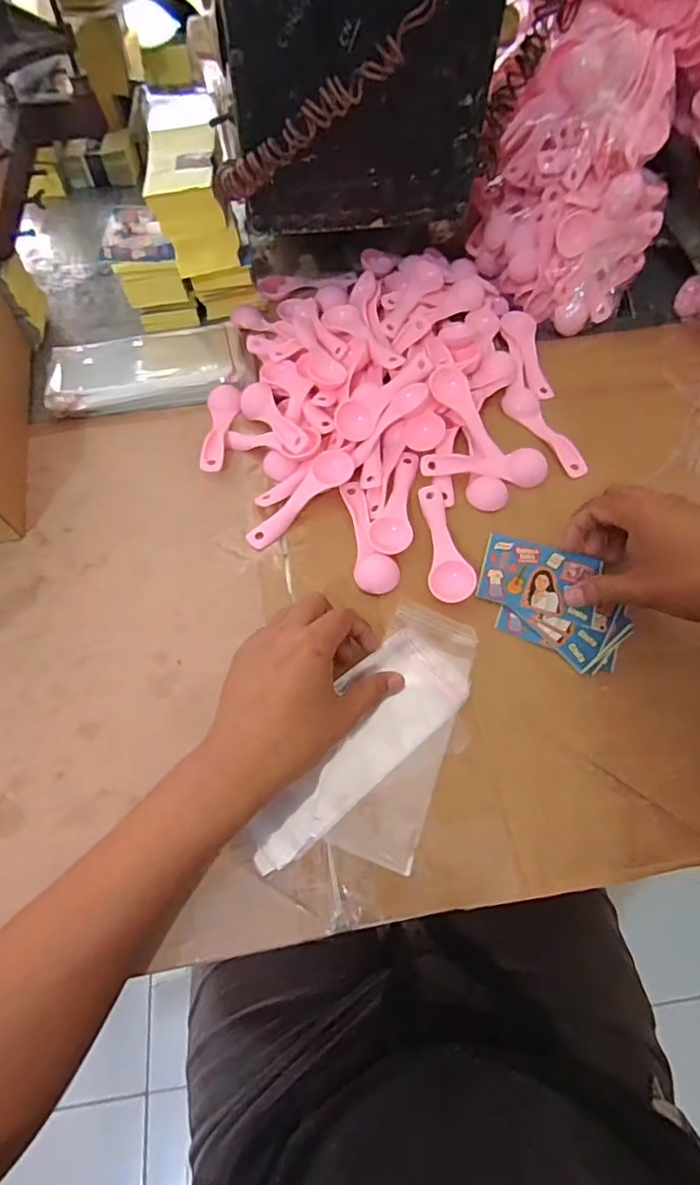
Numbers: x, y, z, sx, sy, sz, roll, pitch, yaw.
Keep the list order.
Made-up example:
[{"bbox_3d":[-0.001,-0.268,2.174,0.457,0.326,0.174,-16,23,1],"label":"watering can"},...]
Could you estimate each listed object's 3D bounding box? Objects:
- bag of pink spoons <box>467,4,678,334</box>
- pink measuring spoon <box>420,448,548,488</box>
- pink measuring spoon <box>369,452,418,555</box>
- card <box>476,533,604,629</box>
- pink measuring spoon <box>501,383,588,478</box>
[{"bbox_3d":[0.221,-0.382,0.513,0.158,0.185,0.138,-7,65,-3],"label":"bag of pink spoons"},{"bbox_3d":[0.119,-0.112,0.479,0.110,0.010,0.036,1,65,1],"label":"pink measuring spoon"},{"bbox_3d":[0.038,-0.079,0.459,0.033,0.010,0.104,7,65,3],"label":"pink measuring spoon"},{"bbox_3d":[0.153,-0.012,0.437,0.091,0.005,0.061,15,66,7],"label":"card"},{"bbox_3d":[0.178,-0.155,0.506,0.036,0.013,0.121,-15,66,-7],"label":"pink measuring spoon"}]

